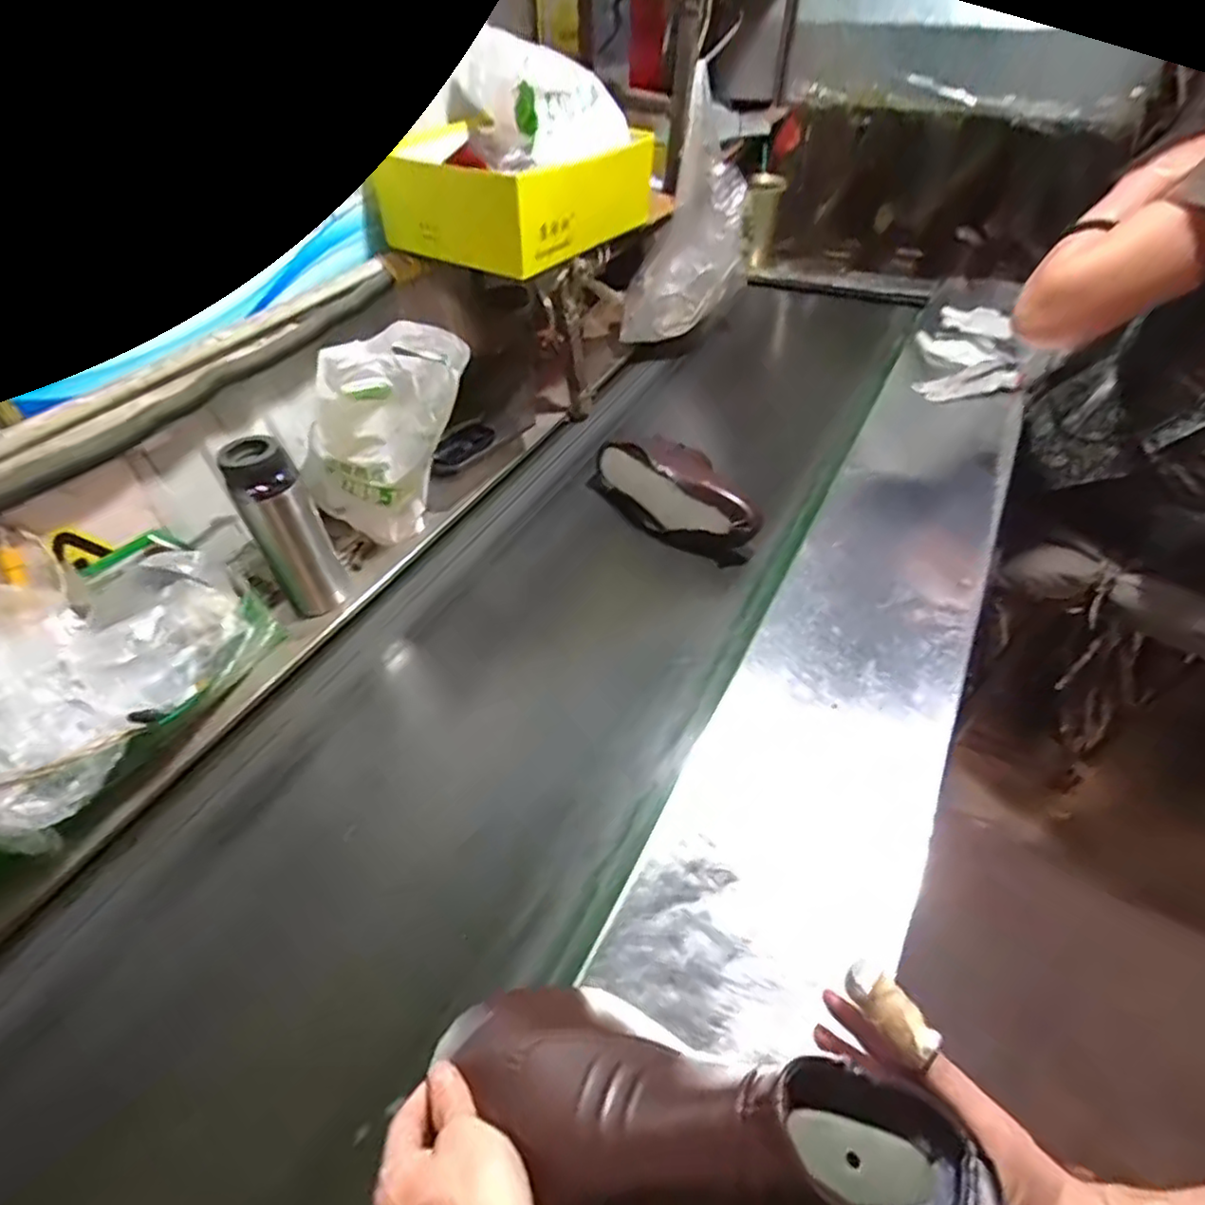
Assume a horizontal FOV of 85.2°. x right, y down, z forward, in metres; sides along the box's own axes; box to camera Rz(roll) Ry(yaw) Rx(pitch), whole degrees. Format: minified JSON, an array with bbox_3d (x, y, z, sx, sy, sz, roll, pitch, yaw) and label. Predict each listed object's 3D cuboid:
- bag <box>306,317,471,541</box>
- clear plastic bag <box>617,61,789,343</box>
[{"bbox_3d":[-0.268,-0.199,0.830,0.225,0.265,0.090,-16,49,-12],"label":"bag"},{"bbox_3d":[0.170,-0.627,1.108,0.183,0.378,0.100,-11,44,-39],"label":"clear plastic bag"}]

